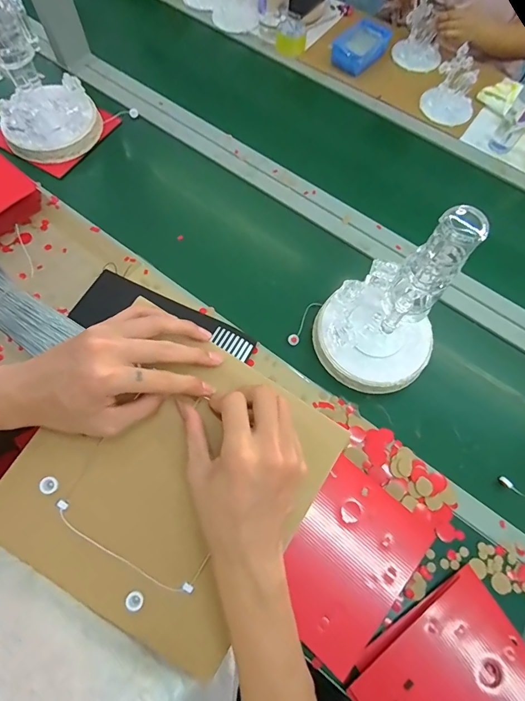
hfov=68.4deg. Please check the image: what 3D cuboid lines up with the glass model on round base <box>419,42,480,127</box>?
[{"bbox_3d":[0.456,-0.617,0.928,0.095,0.115,0.121,-43,75,-14],"label":"glass model on round base"}]

